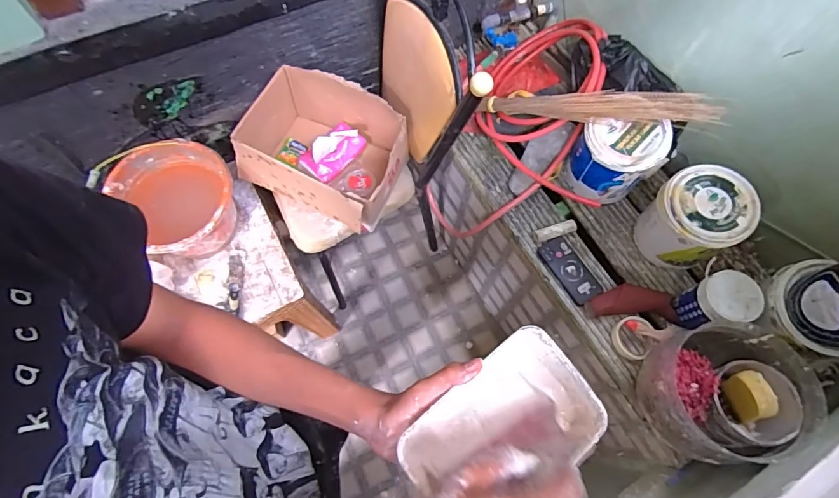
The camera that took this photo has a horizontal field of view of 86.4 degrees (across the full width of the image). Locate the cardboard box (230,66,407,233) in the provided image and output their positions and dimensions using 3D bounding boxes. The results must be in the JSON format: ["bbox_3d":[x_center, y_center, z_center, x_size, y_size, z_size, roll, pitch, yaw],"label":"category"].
[{"bbox_3d":[-0.228,-0.238,1.117,0.368,0.215,0.307,23,69,6],"label":"cardboard box"}]

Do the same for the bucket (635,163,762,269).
[{"bbox_3d":[0.599,-0.060,1.008,0.169,0.226,0.162,1,68,-3],"label":"bucket"}]

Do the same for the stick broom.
[{"bbox_3d":[0.365,-0.310,1.003,0.535,0.090,0.062,18,63,42],"label":"stick broom"}]

